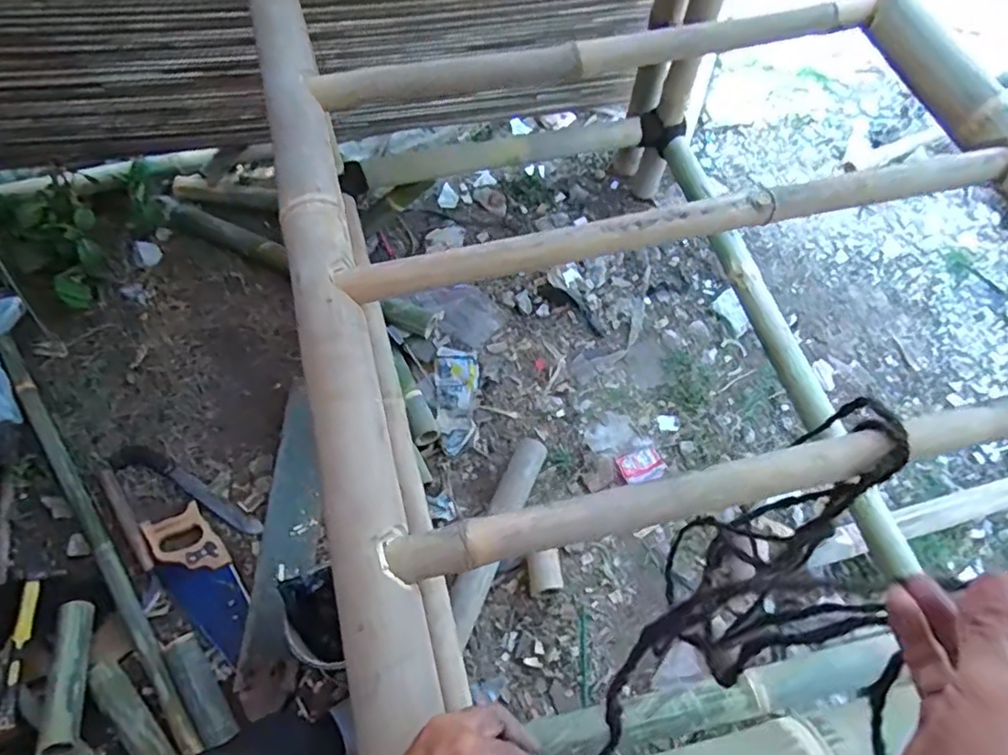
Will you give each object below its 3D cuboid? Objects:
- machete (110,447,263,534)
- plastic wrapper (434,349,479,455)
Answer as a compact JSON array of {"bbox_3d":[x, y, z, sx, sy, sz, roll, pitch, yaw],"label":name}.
[{"bbox_3d":[-0.699,0.248,1.353,0.383,0.025,0.071,26,66,13],"label":"machete"},{"bbox_3d":[-0.123,0.056,1.532,0.107,0.031,0.282,1,63,0],"label":"plastic wrapper"}]

